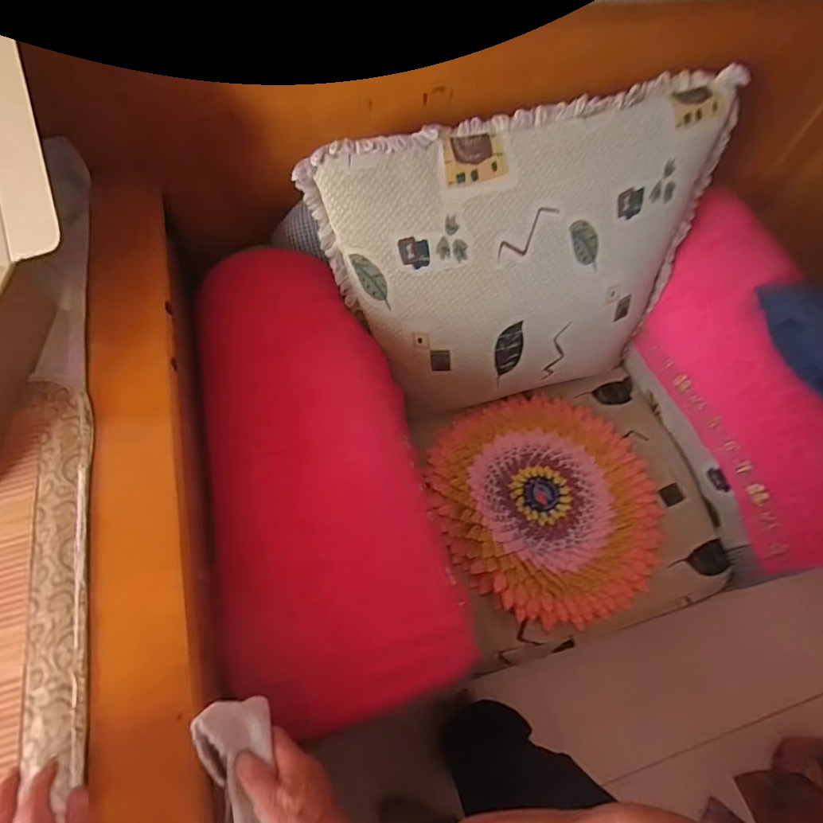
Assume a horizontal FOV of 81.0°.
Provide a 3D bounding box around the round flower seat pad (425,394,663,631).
[{"bbox_3d":[0.258,0.160,0.905,0.410,0.036,0.424,1,64,-2],"label":"round flower seat pad"}]

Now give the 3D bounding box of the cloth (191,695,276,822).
[{"bbox_3d":[-0.130,0.336,0.388,0.053,0.028,0.193,-12,80,-8],"label":"cloth"}]

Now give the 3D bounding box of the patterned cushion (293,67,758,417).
[{"bbox_3d":[0.197,-0.264,0.878,0.670,0.511,0.150,-14,35,-3],"label":"patterned cushion"}]

